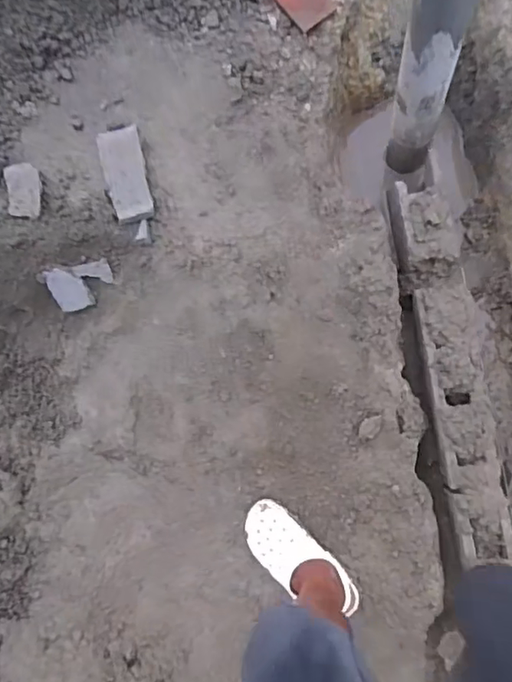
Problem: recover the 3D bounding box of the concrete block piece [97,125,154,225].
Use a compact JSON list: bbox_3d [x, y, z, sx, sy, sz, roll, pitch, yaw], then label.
[{"bbox_3d":[-0.280,-0.353,1.171,0.091,0.044,0.205,-15,85,8],"label":"concrete block piece"}]

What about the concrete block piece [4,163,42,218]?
[{"bbox_3d":[-0.512,-0.329,1.215,0.072,0.028,0.125,-6,81,-11],"label":"concrete block piece"}]

